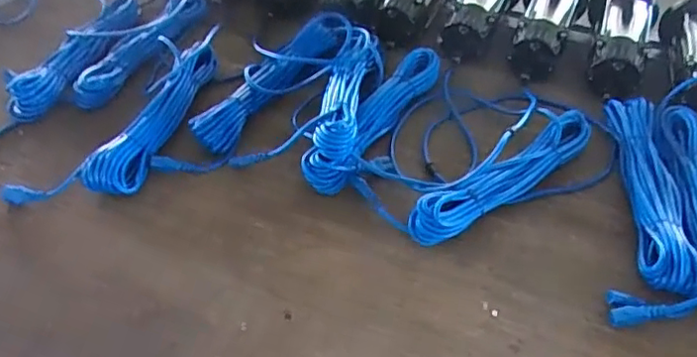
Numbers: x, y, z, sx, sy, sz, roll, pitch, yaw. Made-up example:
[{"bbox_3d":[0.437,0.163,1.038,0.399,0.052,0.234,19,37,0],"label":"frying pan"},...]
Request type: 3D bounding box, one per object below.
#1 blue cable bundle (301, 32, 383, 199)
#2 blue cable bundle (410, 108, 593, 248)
[{"bbox_3d":[-0.003,-0.130,0.942,0.079,0.076,0.337,8,47,8],"label":"blue cable bundle"},{"bbox_3d":[0.230,-0.006,0.846,0.348,0.056,0.075,-29,53,-25],"label":"blue cable bundle"}]

